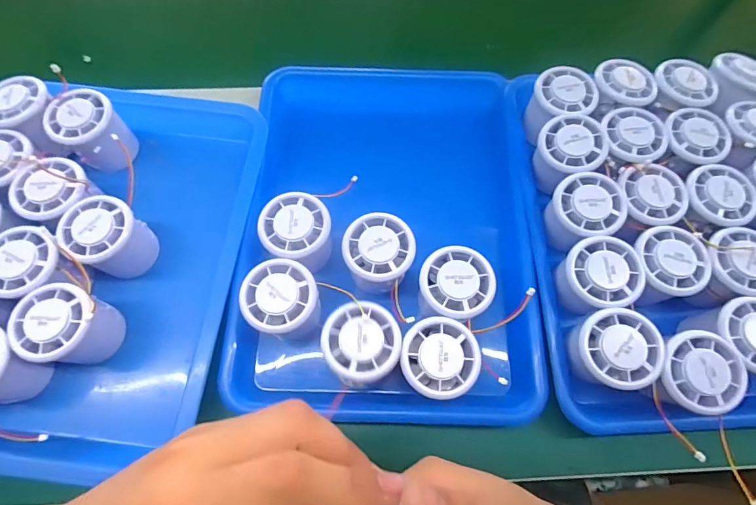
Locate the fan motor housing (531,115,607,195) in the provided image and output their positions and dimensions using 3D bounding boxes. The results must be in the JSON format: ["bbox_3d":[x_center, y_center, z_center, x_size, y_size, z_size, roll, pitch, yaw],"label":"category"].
[{"bbox_3d":[0.166,-0.089,0.367,0.054,0.035,0.054,0,73,0],"label":"fan motor housing"}]

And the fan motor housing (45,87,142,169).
[{"bbox_3d":[-0.259,-0.109,0.384,0.063,0.054,0.056,39,73,13],"label":"fan motor housing"}]

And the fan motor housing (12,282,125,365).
[{"bbox_3d":[-0.237,0.057,0.326,0.054,0.057,0.053,0,68,-1],"label":"fan motor housing"}]

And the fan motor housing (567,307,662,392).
[{"bbox_3d":[0.174,0.074,0.314,0.058,0.044,0.056,5,70,2],"label":"fan motor housing"}]

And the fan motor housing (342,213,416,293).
[{"bbox_3d":[0.000,0.002,0.345,0.055,0.047,0.056,0,68,-1],"label":"fan motor housing"}]

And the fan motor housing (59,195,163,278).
[{"bbox_3d":[-0.222,-0.012,0.351,0.054,0.058,0.053,0,68,-1],"label":"fan motor housing"}]

